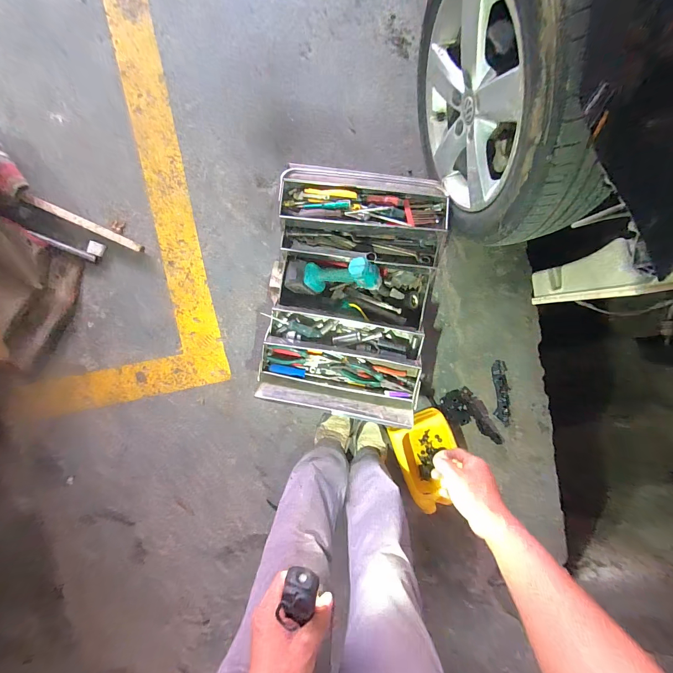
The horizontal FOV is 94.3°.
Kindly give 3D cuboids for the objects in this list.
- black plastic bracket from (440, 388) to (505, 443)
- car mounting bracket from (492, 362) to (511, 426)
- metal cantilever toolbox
[{"bbox_3d":[0.429,0.252,0.975,0.212,0.017,0.104,42,94,-1],"label":"black plastic bracket"},{"bbox_3d":[0.511,0.175,0.964,0.051,0.020,0.197,-3,94,2],"label":"car mounting bracket"},{"bbox_3d":[0.029,-0.128,0.884,0.454,0.192,0.648,7,94,2],"label":"metal cantilever toolbox"}]

